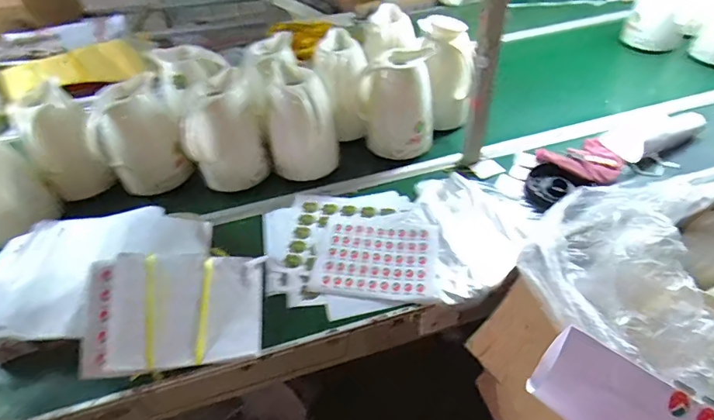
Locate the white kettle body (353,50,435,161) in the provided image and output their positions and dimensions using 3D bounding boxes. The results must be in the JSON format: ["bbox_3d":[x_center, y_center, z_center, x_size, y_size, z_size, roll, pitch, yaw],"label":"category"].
[{"bbox_3d":[0.092,-0.257,1.061,0.175,0.212,0.133,-2,46,4],"label":"white kettle body"}]

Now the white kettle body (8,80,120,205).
[{"bbox_3d":[-0.676,-0.157,1.024,0.125,0.227,0.141,-30,50,-21],"label":"white kettle body"}]

